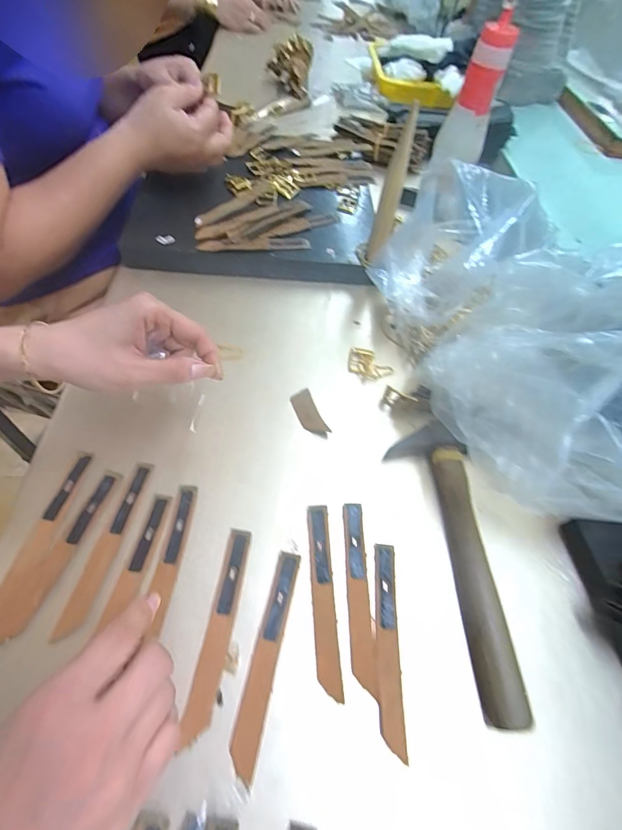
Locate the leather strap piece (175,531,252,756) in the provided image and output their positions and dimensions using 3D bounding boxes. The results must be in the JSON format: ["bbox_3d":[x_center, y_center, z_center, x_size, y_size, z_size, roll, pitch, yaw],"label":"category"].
[{"bbox_3d":[-0.061,0.141,0.262,0.017,0.004,0.124,10,58,1],"label":"leather strap piece"}]

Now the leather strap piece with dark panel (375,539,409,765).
[{"bbox_3d":[0.052,0.152,0.266,0.016,0.004,0.122,4,60,-2],"label":"leather strap piece with dark panel"}]

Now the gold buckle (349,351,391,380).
[{"bbox_3d":[0.061,-0.052,0.403,0.046,0.005,0.032,14,60,4],"label":"gold buckle"}]

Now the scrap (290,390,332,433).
[{"bbox_3d":[-0.002,-0.001,0.358,0.019,0.005,0.048,-19,63,-15],"label":"scrap"}]

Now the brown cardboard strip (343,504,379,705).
[{"bbox_3d":[0.034,0.124,0.280,0.016,0.004,0.123,0,60,-5],"label":"brown cardboard strip"}]

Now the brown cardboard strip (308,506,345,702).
[{"bbox_3d":[0.009,0.126,0.278,0.015,0.005,0.122,-1,60,-5],"label":"brown cardboard strip"}]

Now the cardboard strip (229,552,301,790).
[{"bbox_3d":[-0.028,0.154,0.254,0.016,0.004,0.124,13,60,3],"label":"cardboard strip"}]

